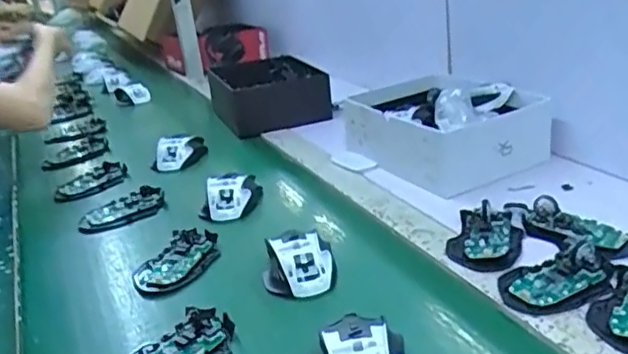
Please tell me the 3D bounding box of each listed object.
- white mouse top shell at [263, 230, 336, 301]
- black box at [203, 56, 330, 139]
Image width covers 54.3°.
[{"bbox_3d":[-0.018,0.085,0.635,0.074,0.037,0.093,-10,23,-7],"label":"white mouse top shell"},{"bbox_3d":[-0.106,-0.170,1.215,0.194,0.081,0.275,-13,22,-17],"label":"black box"}]

